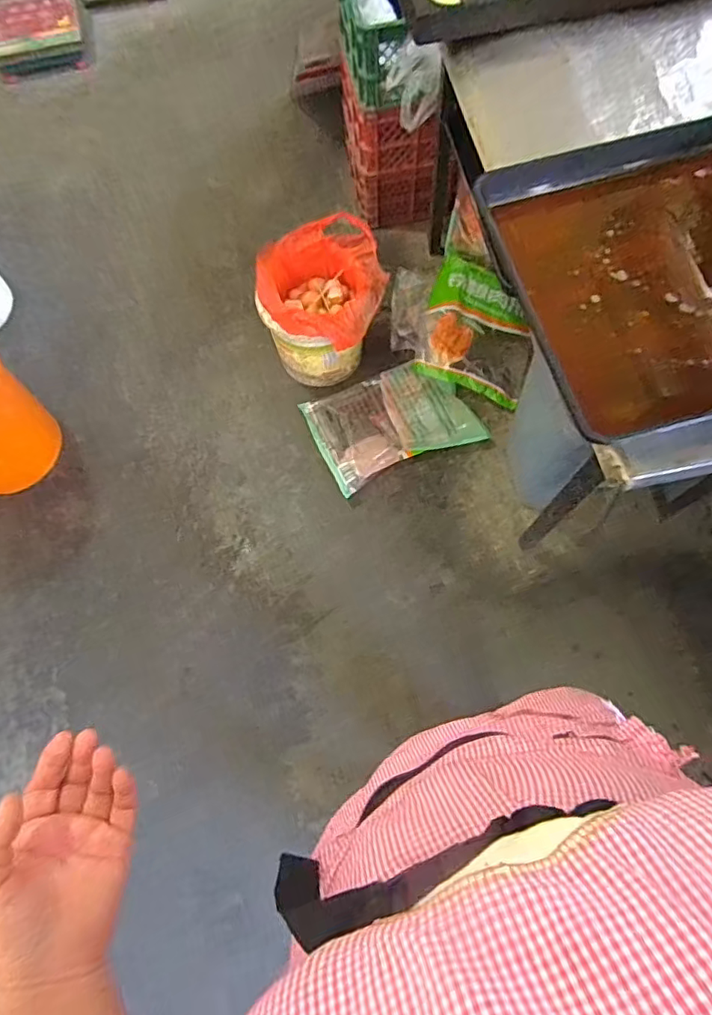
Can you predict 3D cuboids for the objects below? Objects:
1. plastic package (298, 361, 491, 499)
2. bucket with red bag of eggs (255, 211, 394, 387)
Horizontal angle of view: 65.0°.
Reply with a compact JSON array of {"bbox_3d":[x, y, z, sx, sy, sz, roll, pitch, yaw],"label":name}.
[{"bbox_3d":[0.088,-0.229,1.464,0.391,0.059,0.295,-23,71,-6],"label":"plastic package"},{"bbox_3d":[-0.077,-0.481,1.407,0.288,0.290,0.322,-4,70,1],"label":"bucket with red bag of eggs"}]

